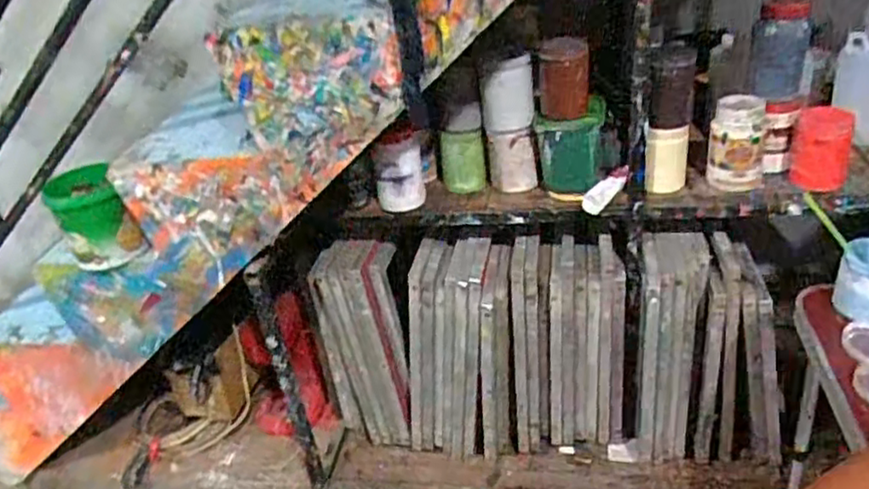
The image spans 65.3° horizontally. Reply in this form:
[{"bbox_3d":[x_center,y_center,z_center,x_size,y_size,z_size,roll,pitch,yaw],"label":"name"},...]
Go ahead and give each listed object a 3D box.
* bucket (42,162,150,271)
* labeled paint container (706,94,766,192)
[{"bbox_3d":[-0.658,-0.050,1.318,0.134,0.188,0.119,-23,34,-24],"label":"bucket"},{"bbox_3d":[0.571,-0.190,1.278,0.095,0.172,0.075,6,34,23],"label":"labeled paint container"}]

